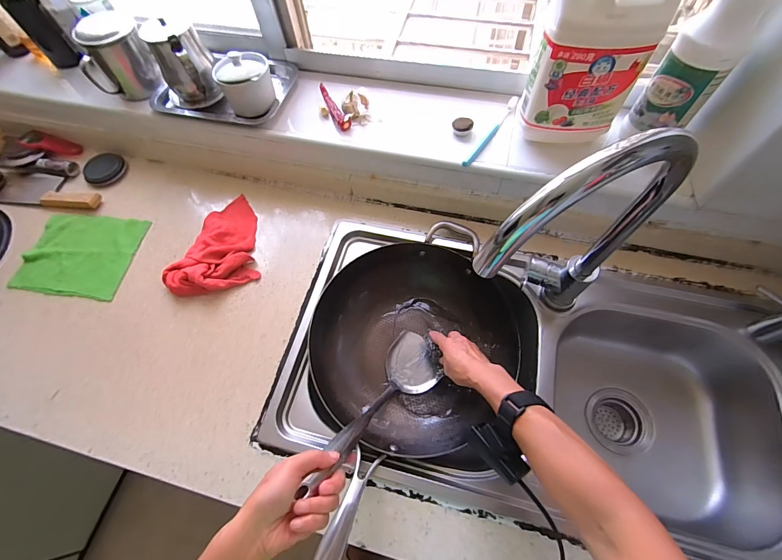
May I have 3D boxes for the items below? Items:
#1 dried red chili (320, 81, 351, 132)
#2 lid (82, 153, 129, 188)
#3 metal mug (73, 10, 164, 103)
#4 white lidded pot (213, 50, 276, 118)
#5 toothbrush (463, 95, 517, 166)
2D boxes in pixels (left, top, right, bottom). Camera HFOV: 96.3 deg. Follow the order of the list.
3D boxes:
[{"bbox_3d":[-0.104,-0.317,0.636,0.020,0.019,0.117,-24,65,-8],"label":"dried red chili"},{"bbox_3d":[-0.595,-0.230,0.730,0.076,0.010,0.079,-1,64,3],"label":"lid"},{"bbox_3d":[-0.510,-0.411,0.652,0.096,0.114,0.120,41,73,20],"label":"metal mug"},{"bbox_3d":[-0.256,-0.349,0.621,0.094,0.080,0.083,-24,65,-8],"label":"white lidded pot"},{"bbox_3d":[0.171,-0.250,0.594,0.015,0.016,0.176,32,71,15],"label":"toothbrush"}]

